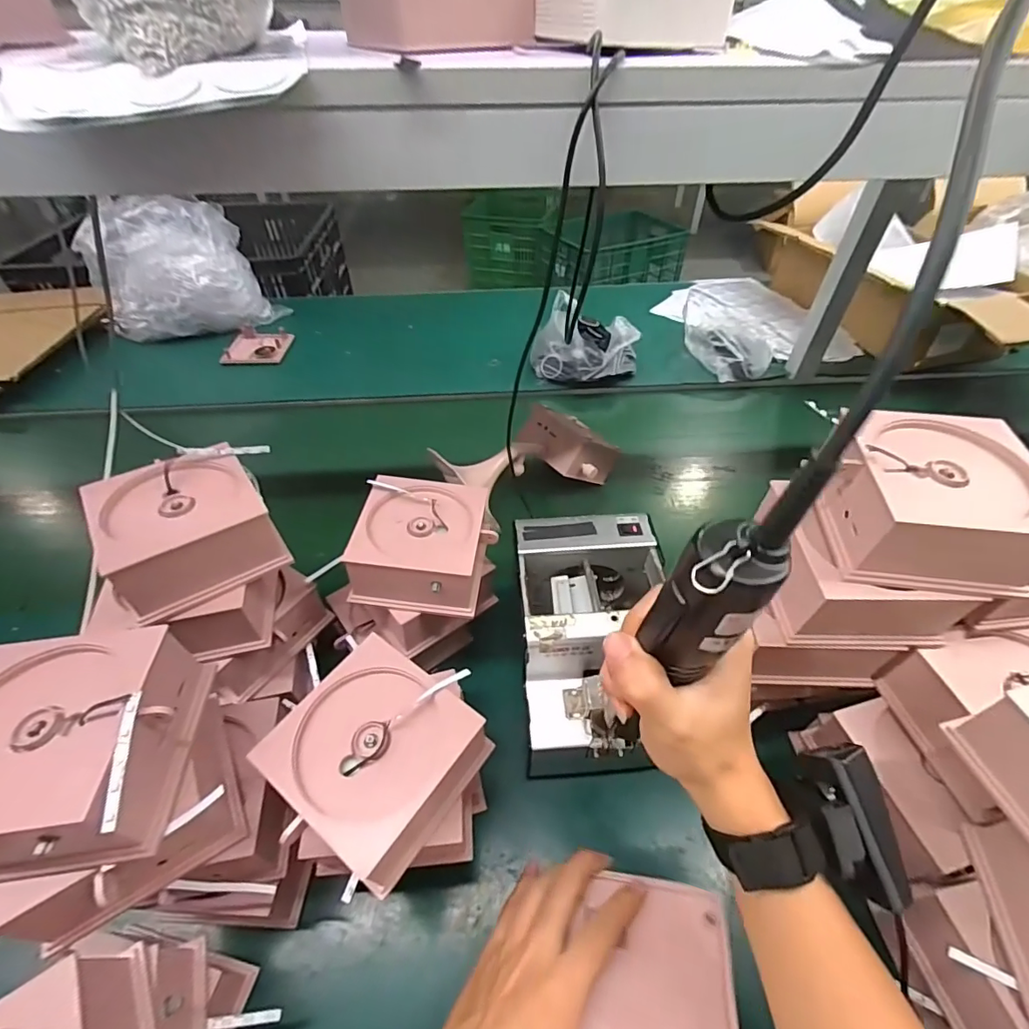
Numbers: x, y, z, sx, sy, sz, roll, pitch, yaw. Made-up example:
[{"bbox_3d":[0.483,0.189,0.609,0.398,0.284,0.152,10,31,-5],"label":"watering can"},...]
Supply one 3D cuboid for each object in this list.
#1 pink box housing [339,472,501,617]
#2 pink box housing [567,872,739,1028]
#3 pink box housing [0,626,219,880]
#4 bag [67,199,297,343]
[{"bbox_3d":[-0.079,0.026,0.447,0.114,0.055,0.113,7,47,6],"label":"pink box housing"},{"bbox_3d":[0.092,0.293,0.312,0.088,0.011,0.107,7,47,6],"label":"pink box housing"},{"bbox_3d":[-0.238,0.122,0.266,0.107,0.063,0.112,-3,46,-4],"label":"pink box housing"},{"bbox_3d":[-0.613,-0.452,0.927,0.145,0.208,0.264,34,55,28],"label":"bag"}]

